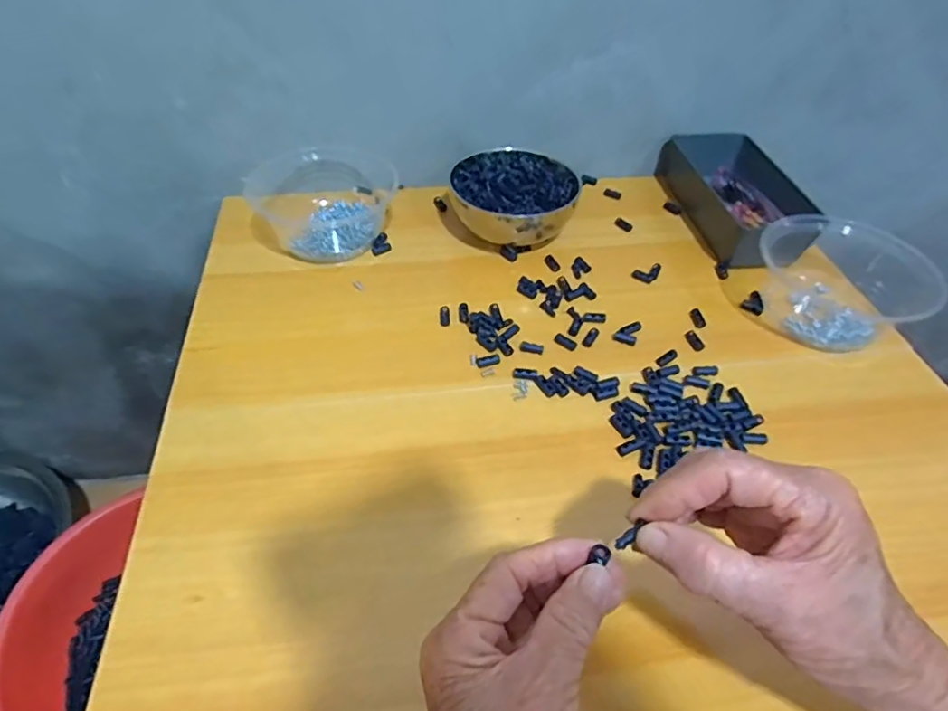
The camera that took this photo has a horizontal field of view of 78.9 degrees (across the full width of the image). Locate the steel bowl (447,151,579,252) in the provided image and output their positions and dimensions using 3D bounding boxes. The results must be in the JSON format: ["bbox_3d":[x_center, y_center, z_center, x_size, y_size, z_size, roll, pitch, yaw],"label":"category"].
[{"bbox_3d":[0.036,-0.154,0.574,0.123,0.052,0.111,-11,49,-13],"label":"steel bowl"}]

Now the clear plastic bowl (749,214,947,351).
[{"bbox_3d":[0.314,-0.071,0.509,0.121,0.060,0.126,1,47,-2],"label":"clear plastic bowl"}]

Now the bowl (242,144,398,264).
[{"bbox_3d":[-0.151,-0.151,0.564,0.147,0.055,0.131,-5,48,-8],"label":"bowl"}]

